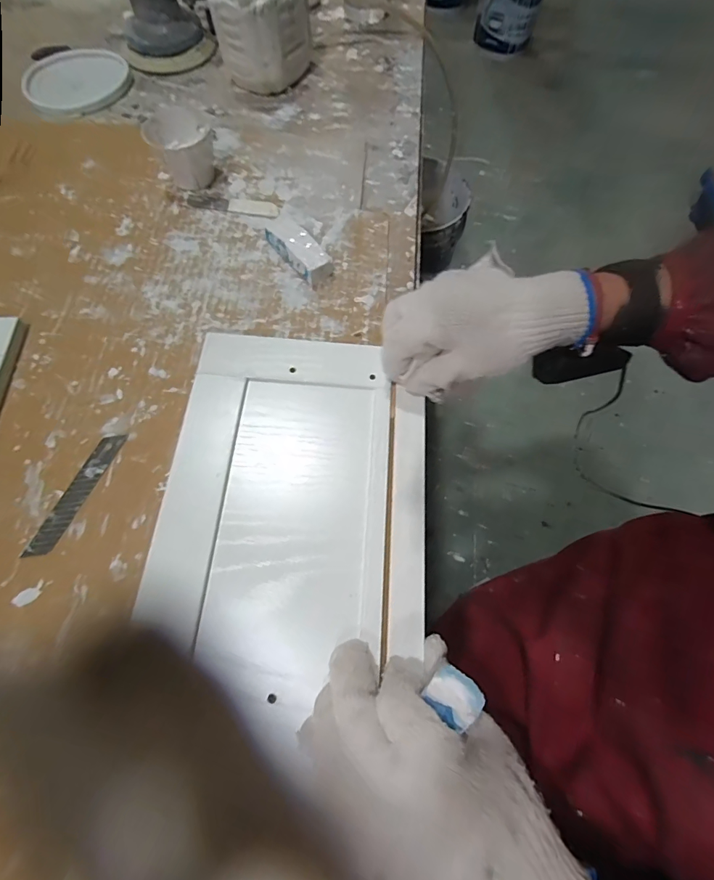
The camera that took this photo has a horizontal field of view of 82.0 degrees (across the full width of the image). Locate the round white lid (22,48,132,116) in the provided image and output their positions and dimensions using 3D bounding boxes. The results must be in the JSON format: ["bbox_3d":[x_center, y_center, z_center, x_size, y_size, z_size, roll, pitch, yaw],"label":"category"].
[{"bbox_3d":[-0.342,-0.442,0.503,0.120,0.010,0.132,0,66,0],"label":"round white lid"}]

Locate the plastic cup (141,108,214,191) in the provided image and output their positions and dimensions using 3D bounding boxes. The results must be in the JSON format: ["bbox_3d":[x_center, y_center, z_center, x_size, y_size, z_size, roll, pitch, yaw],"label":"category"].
[{"bbox_3d":[-0.173,-0.289,0.411,0.056,0.050,0.070,-12,67,-5],"label":"plastic cup"}]

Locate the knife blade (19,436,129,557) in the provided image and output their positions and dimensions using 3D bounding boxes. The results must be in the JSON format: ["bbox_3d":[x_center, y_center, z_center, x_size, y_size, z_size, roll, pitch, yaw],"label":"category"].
[{"bbox_3d":[-0.203,0.037,0.297,0.018,0.004,0.097,20,68,9],"label":"knife blade"}]

